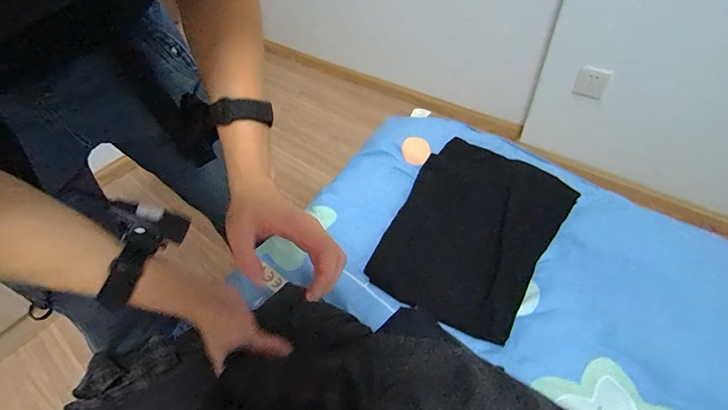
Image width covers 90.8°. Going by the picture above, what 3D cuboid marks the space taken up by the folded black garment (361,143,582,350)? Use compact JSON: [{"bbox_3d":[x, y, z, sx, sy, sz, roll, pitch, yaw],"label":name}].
[{"bbox_3d":[0.189,0.046,0.651,0.253,0.016,0.336,27,71,20],"label":"folded black garment"}]

